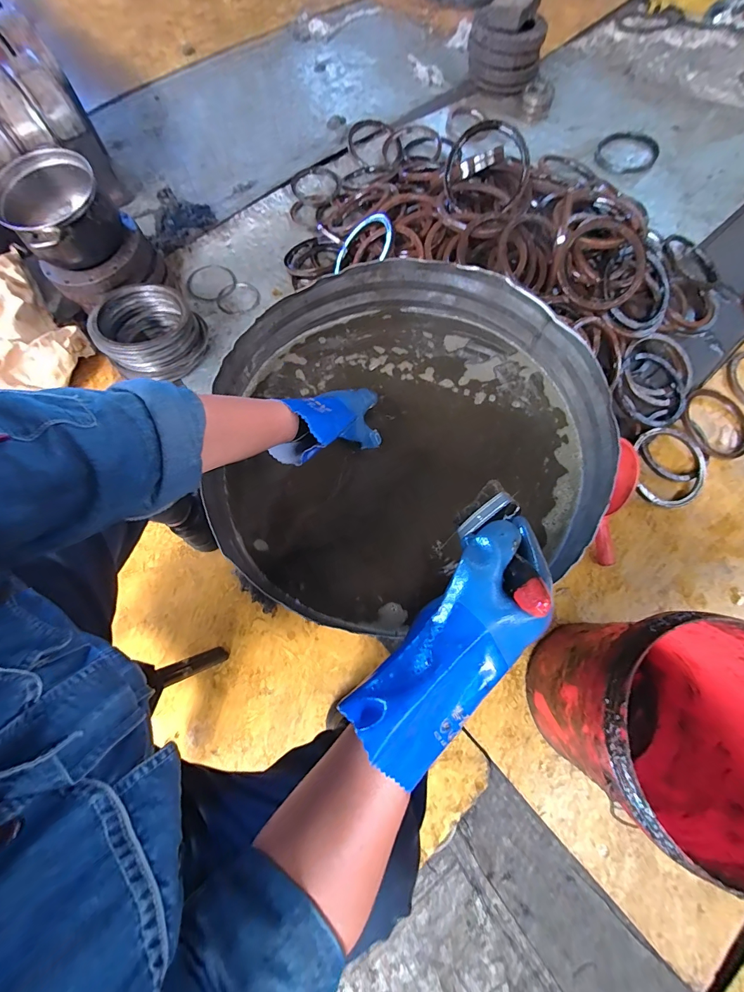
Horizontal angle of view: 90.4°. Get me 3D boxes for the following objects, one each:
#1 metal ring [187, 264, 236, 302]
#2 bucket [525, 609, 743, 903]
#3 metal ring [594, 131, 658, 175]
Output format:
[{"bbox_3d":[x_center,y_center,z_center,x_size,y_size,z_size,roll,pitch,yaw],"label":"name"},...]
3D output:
[{"bbox_3d":[-0.467,-0.621,1.074,0.138,0.006,0.135,1,71,-2],"label":"metal ring"},{"bbox_3d":[0.443,0.344,0.574,0.301,0.284,0.283,7,71,0],"label":"bucket"},{"bbox_3d":[0.841,-1.127,1.218,0.198,0.010,0.185,1,76,5],"label":"metal ring"}]

